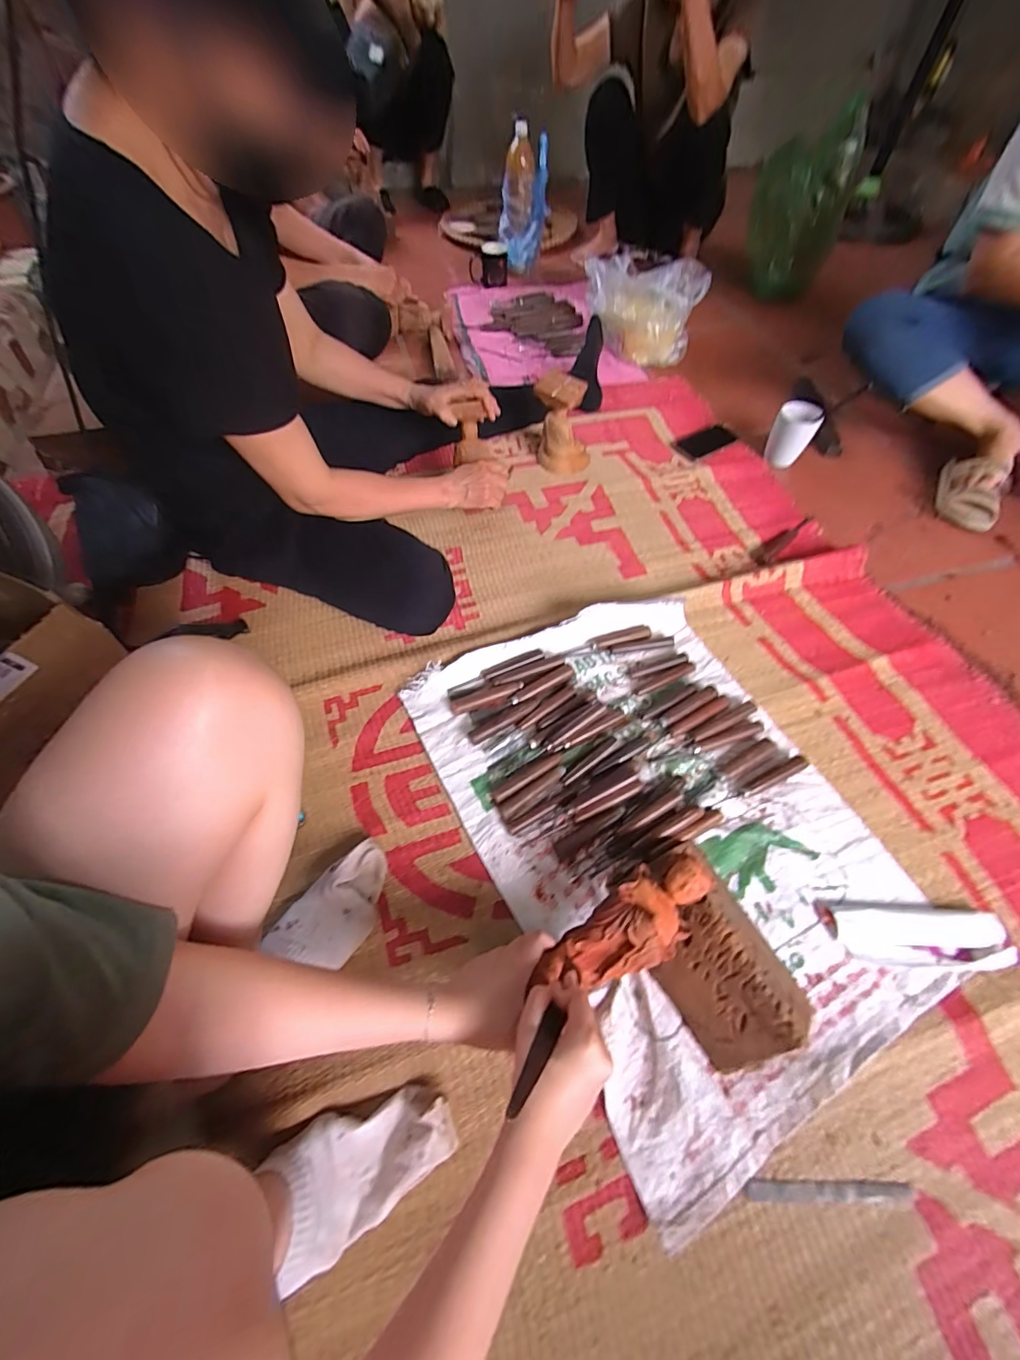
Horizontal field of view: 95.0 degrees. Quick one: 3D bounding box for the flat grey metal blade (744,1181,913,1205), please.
[{"bbox_3d":[0.308,0.495,0.452,0.156,0.008,0.016,-1,59,0],"label":"flat grey metal blade"}]

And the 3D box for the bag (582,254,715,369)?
[{"bbox_3d":[0.354,-1.024,1.268,0.309,0.169,0.279,10,60,6],"label":"bag"}]

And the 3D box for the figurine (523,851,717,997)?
[{"bbox_3d":[0.128,0.261,0.493,0.195,0.049,0.076,-32,64,-6],"label":"figurine"}]

